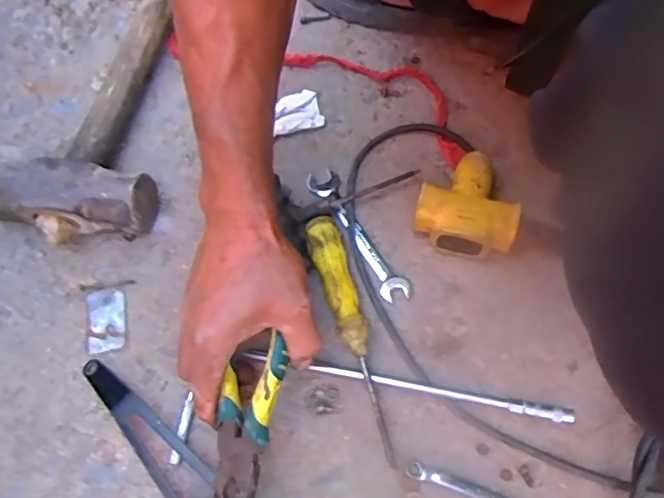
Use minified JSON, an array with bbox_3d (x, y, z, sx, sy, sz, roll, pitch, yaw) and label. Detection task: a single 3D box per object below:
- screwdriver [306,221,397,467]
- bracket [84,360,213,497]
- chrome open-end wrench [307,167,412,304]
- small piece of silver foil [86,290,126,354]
[{"bbox_3d":[0.014,0.065,0.448,0.027,0.027,0.199,-15,68,-3],"label":"screwdriver"},{"bbox_3d":[-0.129,0.157,0.426,0.195,0.024,0.048,41,76,19],"label":"bracket"},{"bbox_3d":[0.022,-0.015,0.492,0.026,0.008,0.136,-30,69,-9],"label":"chrome open-end wrench"},{"bbox_3d":[-0.192,0.060,0.477,0.031,0.005,0.053,-8,68,0],"label":"small piece of silver foil"}]

